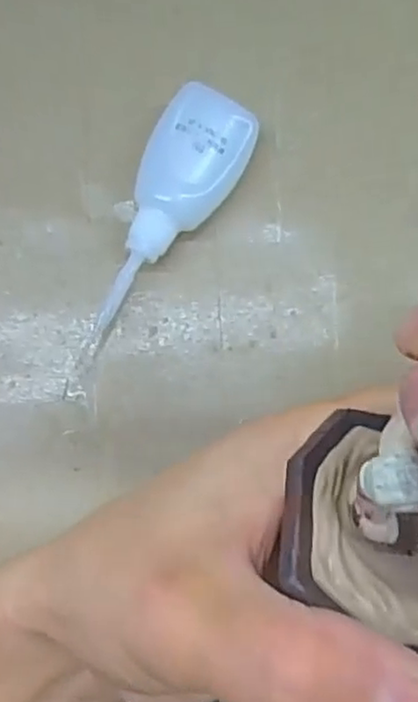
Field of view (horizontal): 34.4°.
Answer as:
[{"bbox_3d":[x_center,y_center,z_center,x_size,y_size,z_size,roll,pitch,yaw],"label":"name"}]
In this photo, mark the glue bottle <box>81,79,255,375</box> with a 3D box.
[{"bbox_3d":[-0.019,-0.045,0.248,0.033,0.021,0.104,29,85,3],"label":"glue bottle"}]

